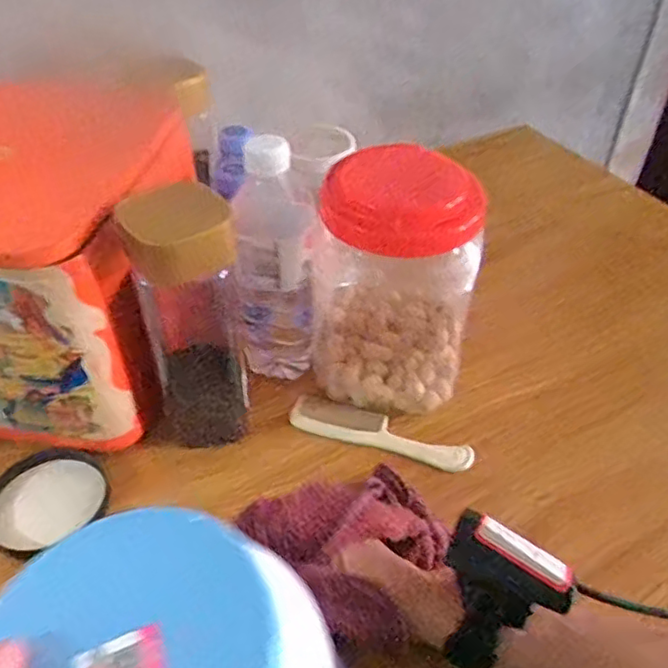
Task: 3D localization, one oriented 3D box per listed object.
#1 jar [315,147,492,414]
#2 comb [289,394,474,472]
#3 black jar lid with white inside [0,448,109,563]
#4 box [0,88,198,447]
[{"bbox_3d":[0.047,-0.040,0.511,0.126,0.188,0.111,3,42,2],"label":"jar"},{"bbox_3d":[0.037,0.080,0.512,0.150,0.011,0.034,17,45,16],"label":"comb"},{"bbox_3d":[-0.211,0.121,0.463,0.082,0.017,0.073,-21,47,-23],"label":"black jar lid with white inside"},{"bbox_3d":[-0.237,-0.041,0.495,0.215,0.199,0.188,6,43,5],"label":"box"}]

